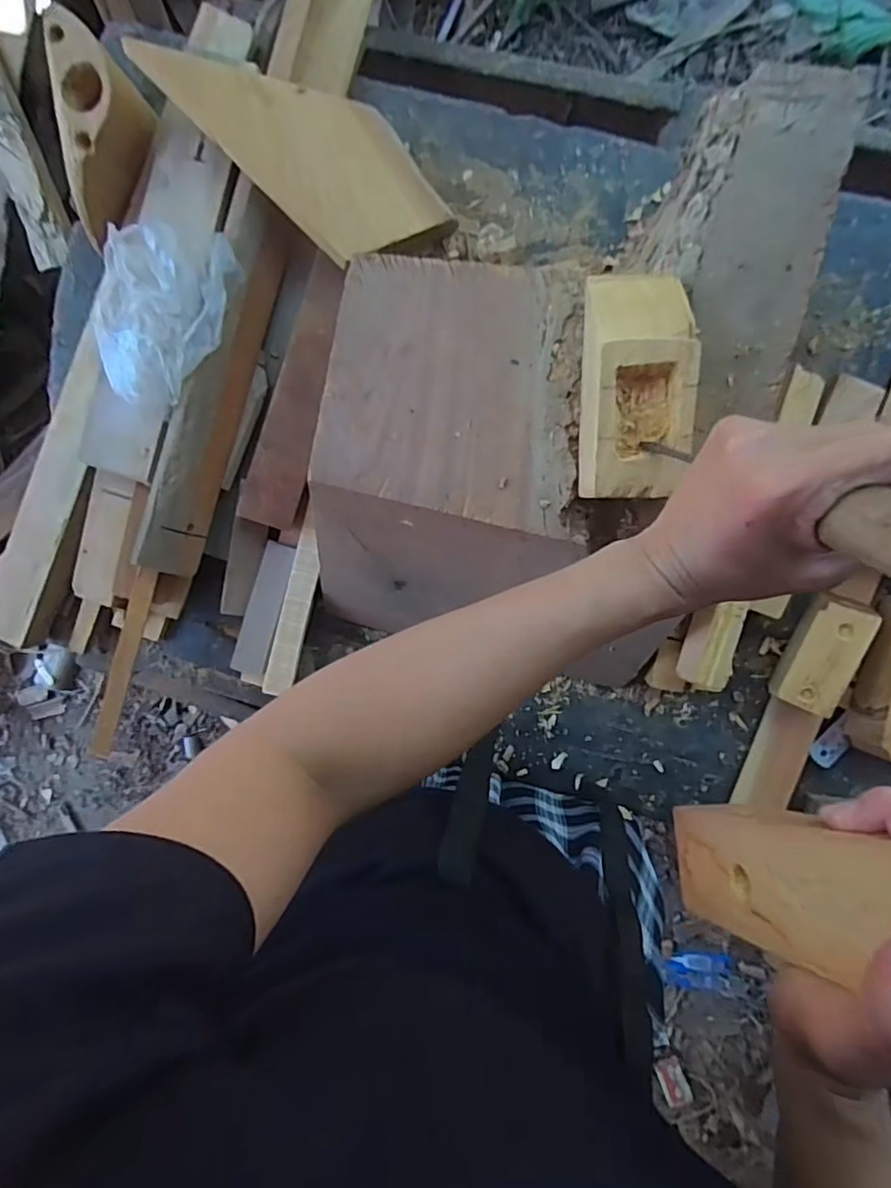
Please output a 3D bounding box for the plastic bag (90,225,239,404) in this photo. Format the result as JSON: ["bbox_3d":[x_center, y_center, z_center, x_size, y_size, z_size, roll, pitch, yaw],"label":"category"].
[{"bbox_3d":[-0.240,-0.236,0.505,0.105,0.033,0.147,16,100,3],"label":"plastic bag"}]

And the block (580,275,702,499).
[{"bbox_3d":[0.131,-0.141,0.407,0.070,0.049,0.148,2,99,5],"label":"block"}]

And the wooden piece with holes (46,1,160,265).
[{"bbox_3d":[-0.295,-0.398,0.519,0.055,0.064,0.160,-2,98,6],"label":"wooden piece with holes"}]

